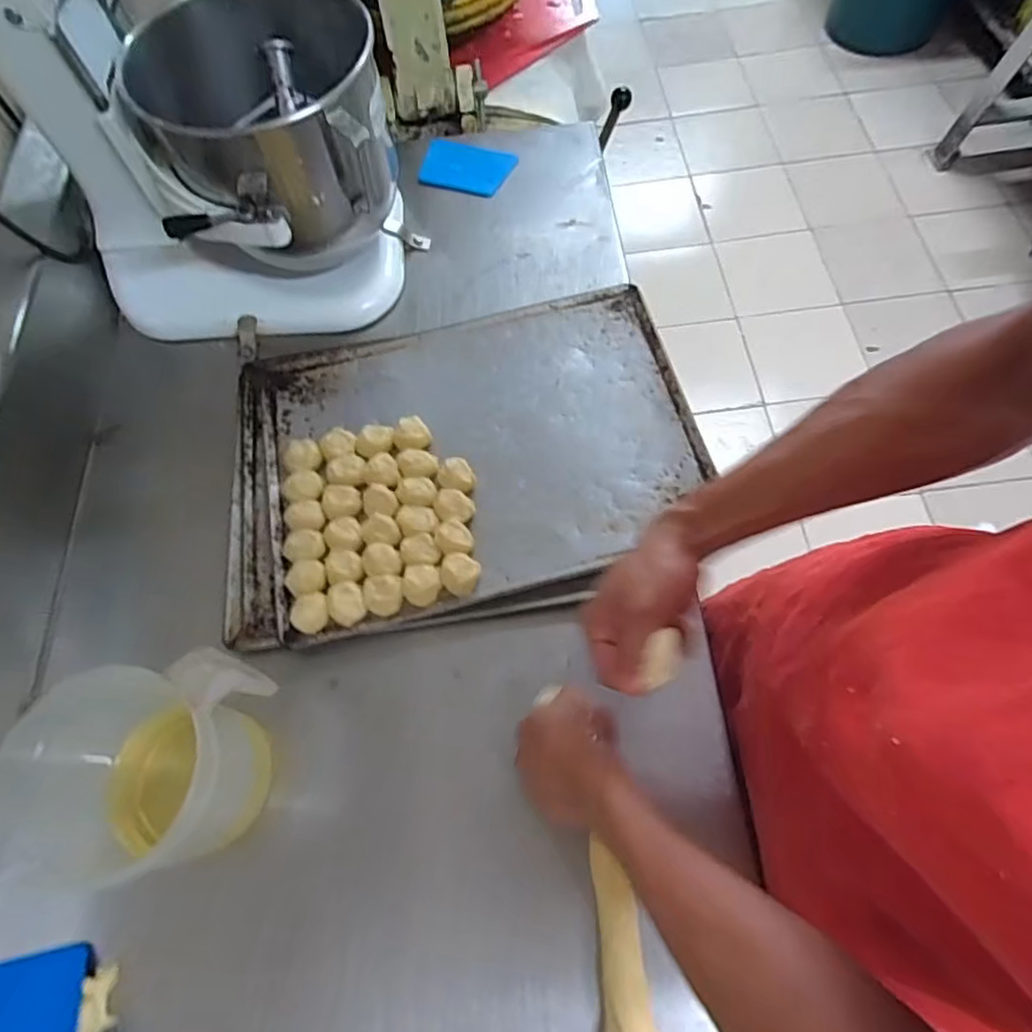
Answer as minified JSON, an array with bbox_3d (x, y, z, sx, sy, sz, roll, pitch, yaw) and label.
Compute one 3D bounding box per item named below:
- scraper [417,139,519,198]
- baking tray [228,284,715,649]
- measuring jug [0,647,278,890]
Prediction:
[{"bbox_3d":[-0.073,-0.488,0.850,0.128,0.010,0.094,18,69,12],"label":"scraper"},{"bbox_3d":[-0.060,-0.067,0.643,0.475,0.032,0.347,-9,66,0],"label":"baking tray"},{"bbox_3d":[-0.276,0.191,0.475,0.146,0.167,0.145,-1,67,5],"label":"measuring jug"}]

